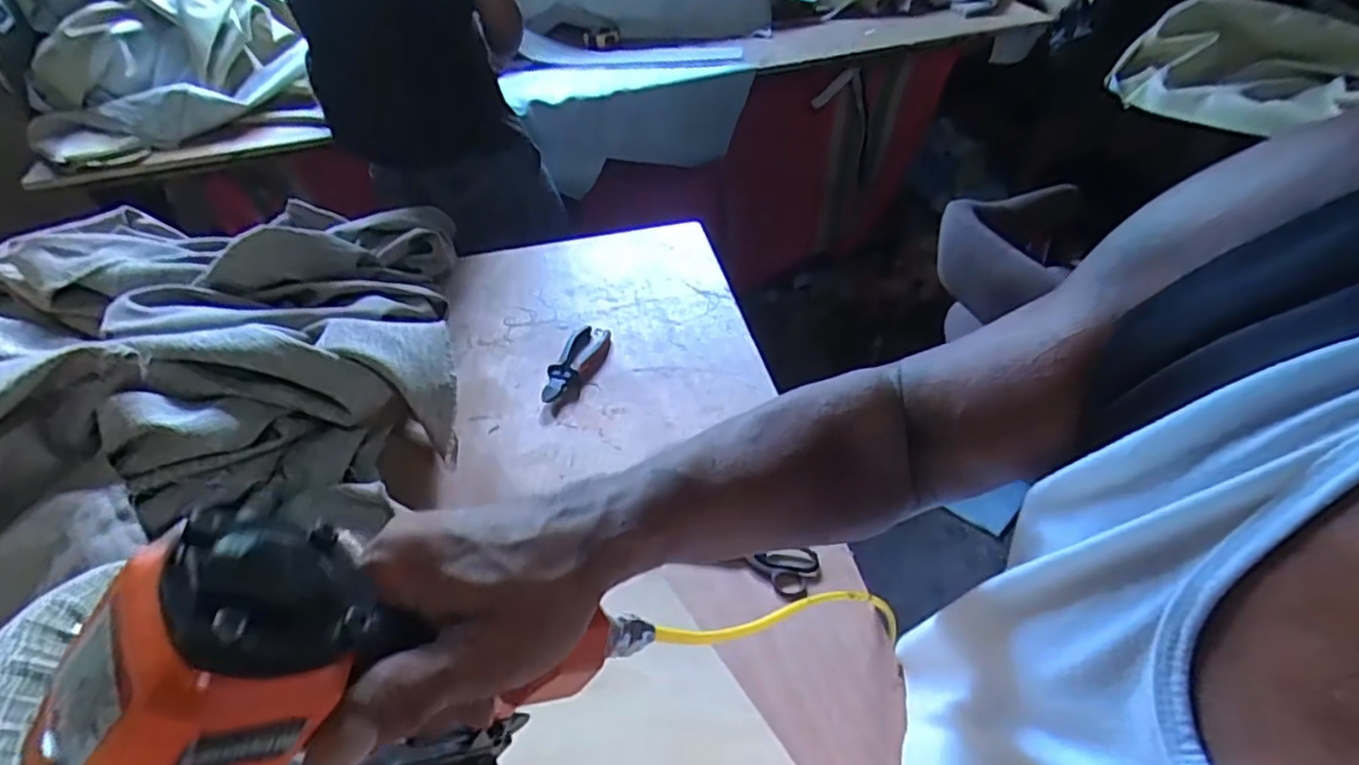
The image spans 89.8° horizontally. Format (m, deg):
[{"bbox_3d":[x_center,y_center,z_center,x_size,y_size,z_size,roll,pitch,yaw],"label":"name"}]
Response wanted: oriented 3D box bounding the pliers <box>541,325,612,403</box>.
[{"bbox_3d":[-0.149,-0.032,1.001,0.059,0.027,0.158,12,46,16],"label":"pliers"}]

